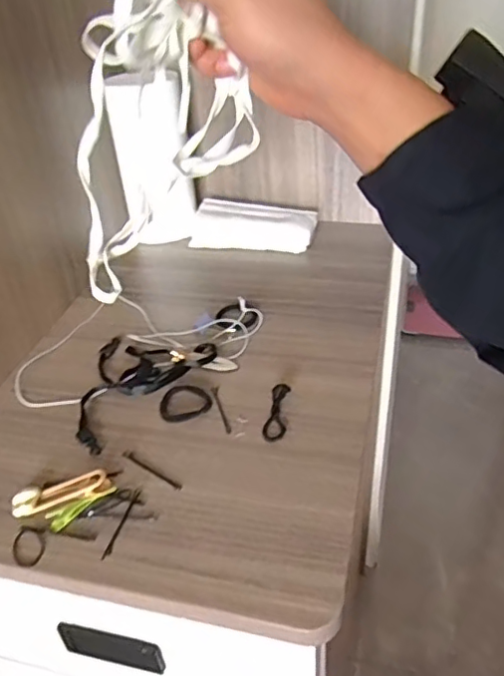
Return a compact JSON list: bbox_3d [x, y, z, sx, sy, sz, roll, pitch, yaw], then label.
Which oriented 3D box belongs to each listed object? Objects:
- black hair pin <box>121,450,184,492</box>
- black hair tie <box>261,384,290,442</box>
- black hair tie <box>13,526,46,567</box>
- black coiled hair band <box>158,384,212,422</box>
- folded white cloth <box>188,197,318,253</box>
[{"bbox_3d":[-0.068,0.089,0.404,0.054,0.004,0.006,23,44,30],"label":"black hair pin"},{"bbox_3d":[0.018,0.053,0.439,0.017,0.009,0.055,3,38,7],"label":"black hair tie"},{"bbox_3d":[-0.136,0.126,0.359,0.019,0.004,0.031,-10,38,-9],"label":"black hair tie"},{"bbox_3d":[-0.052,0.049,0.454,0.039,0.004,0.037,-2,37,1],"label":"black coiled hair band"},{"bbox_3d":[0.002,-0.126,0.659,0.133,0.032,0.051,7,38,12],"label":"folded white cloth"}]

